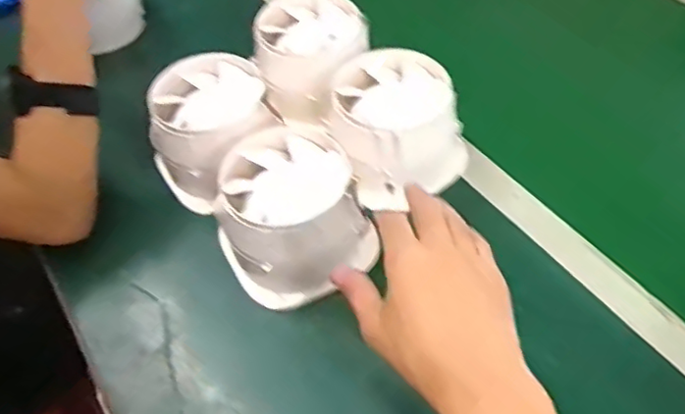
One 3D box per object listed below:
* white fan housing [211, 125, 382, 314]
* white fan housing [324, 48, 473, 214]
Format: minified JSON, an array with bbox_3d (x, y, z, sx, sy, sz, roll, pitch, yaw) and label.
[{"bbox_3d":[-0.053,0.009,0.569,0.121,0.097,0.130,-18,53,-10],"label":"white fan housing"},{"bbox_3d":[0.052,-0.086,0.631,0.125,0.088,0.126,-16,52,-8],"label":"white fan housing"}]

